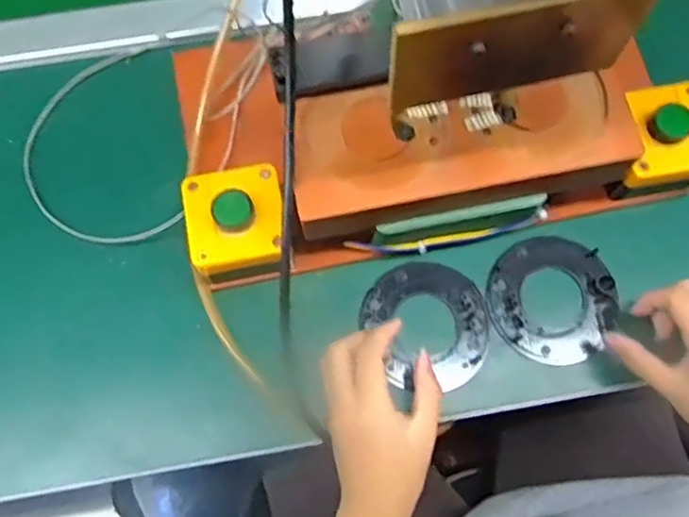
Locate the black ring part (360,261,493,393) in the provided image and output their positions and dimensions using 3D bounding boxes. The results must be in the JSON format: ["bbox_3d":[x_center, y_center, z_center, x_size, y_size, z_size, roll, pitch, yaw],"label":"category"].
[{"bbox_3d":[0.064,0.049,0.478,0.088,0.008,0.098,-32,77,-10],"label":"black ring part"}]

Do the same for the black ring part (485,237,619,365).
[{"bbox_3d":[0.157,0.031,0.483,0.093,0.012,0.095,0,74,-2],"label":"black ring part"}]

